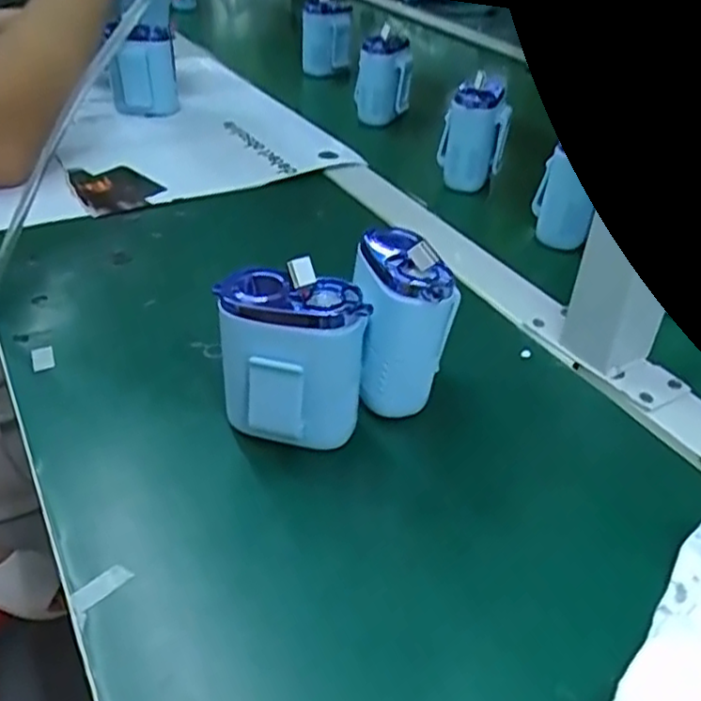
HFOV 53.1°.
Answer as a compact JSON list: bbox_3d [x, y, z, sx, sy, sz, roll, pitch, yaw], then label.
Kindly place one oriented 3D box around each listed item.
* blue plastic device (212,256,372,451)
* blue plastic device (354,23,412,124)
[{"bbox_3d":[-0.028,0.008,0.341,0.068,0.093,0.043,-4,37,-8],"label":"blue plastic device"},{"bbox_3d":[0.034,-0.279,0.719,0.055,0.087,0.041,5,38,4],"label":"blue plastic device"}]

